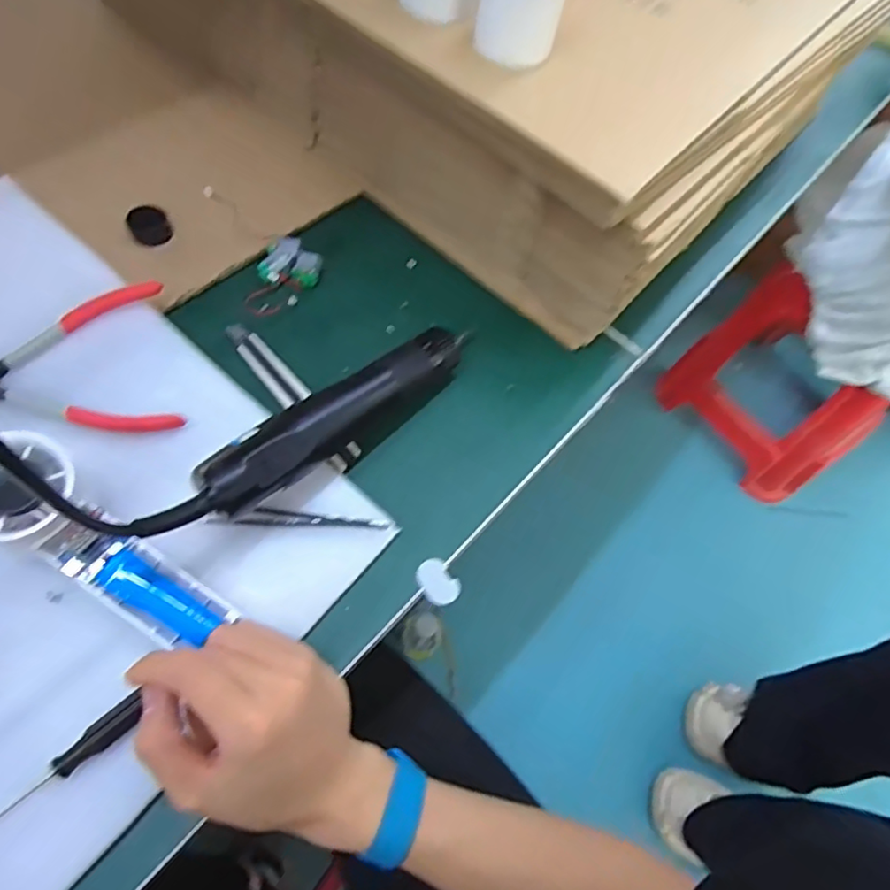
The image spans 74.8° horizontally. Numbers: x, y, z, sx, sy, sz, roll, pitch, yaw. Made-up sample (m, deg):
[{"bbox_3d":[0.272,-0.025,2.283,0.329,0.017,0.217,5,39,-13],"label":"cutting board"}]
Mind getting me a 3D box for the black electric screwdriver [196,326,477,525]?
[{"bbox_3d":[-0.061,-0.027,0.367,0.032,0.042,0.200,40,64,14],"label":"black electric screwdriver"}]

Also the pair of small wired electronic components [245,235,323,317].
[{"bbox_3d":[-0.123,-0.131,0.450,0.045,0.017,0.073,15,59,5],"label":"pair of small wired electronic components"}]

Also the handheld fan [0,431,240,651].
[{"bbox_3d":[-0.188,0.055,0.313,0.148,0.035,0.052,41,61,-13],"label":"handheld fan"}]

